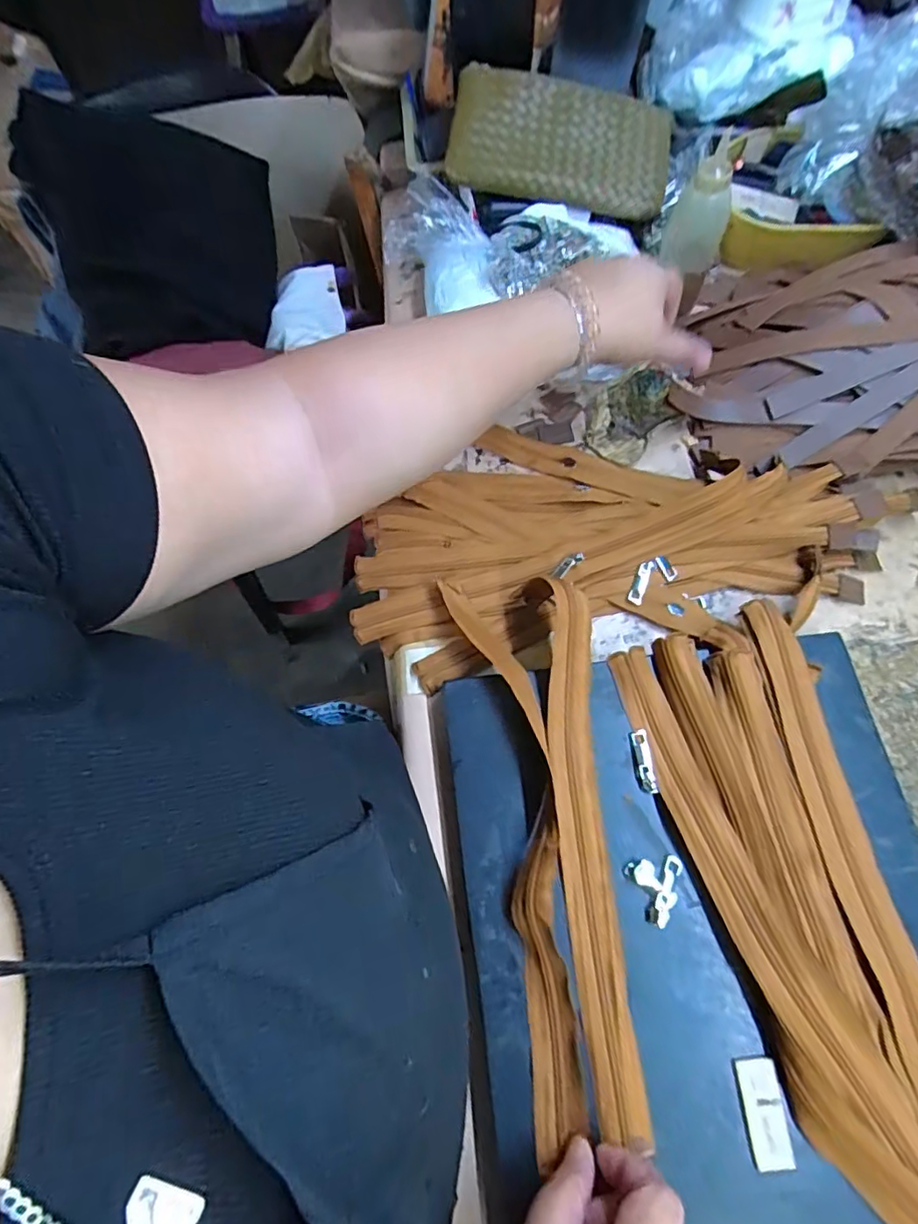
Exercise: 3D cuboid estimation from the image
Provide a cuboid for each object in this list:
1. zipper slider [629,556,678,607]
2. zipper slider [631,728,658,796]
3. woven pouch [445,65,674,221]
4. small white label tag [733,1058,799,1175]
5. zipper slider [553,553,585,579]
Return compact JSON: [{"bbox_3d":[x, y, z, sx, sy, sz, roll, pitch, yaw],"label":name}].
[{"bbox_3d":[0.150,-0.025,0.454,0.044,0.011,0.022,-36,72,-12],"label":"zipper slider"},{"bbox_3d":[0.125,0.101,0.387,0.010,0.004,0.041,-5,69,0],"label":"zipper slider"},{"bbox_3d":[0.097,-0.441,0.540,0.207,0.025,0.111,7,89,-3],"label":"woven pouch"},{"bbox_3d":[0.169,0.276,0.315,0.023,0.004,0.048,-4,69,0],"label":"small white label tag"},{"bbox_3d":[0.087,-0.037,0.457,0.028,0.004,0.010,-40,71,7],"label":"zipper slider"}]

